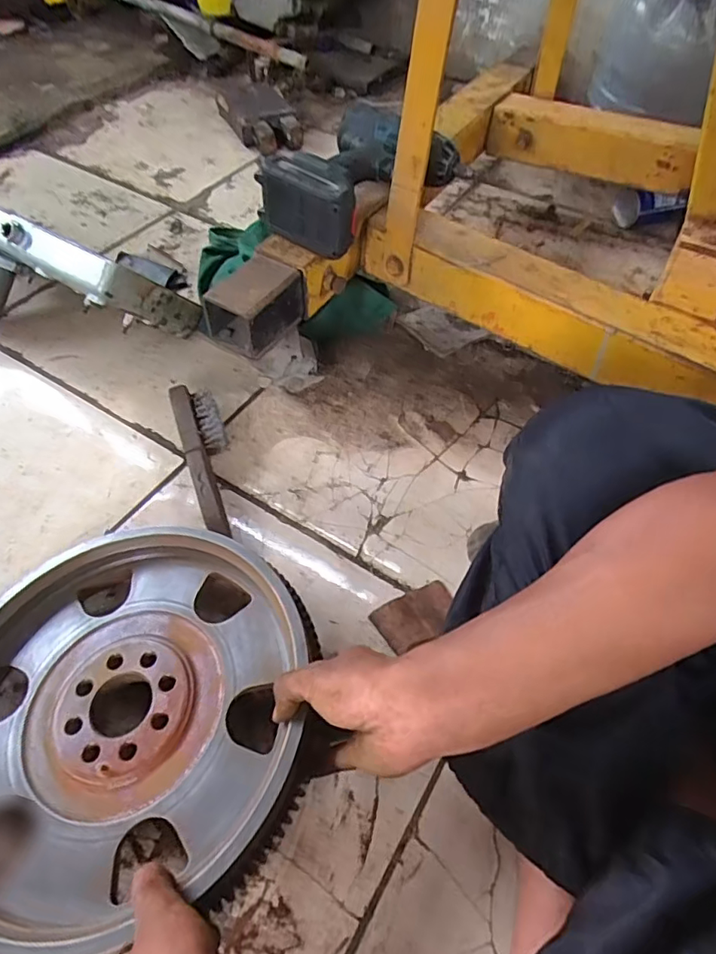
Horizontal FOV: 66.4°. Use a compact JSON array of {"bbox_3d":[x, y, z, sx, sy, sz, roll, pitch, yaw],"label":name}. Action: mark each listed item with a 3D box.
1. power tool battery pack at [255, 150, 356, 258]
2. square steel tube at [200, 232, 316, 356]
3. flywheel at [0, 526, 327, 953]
[{"bbox_3d":[-0.047,-0.305,0.609,0.112,0.076,0.065,30,59,19],"label":"power tool battery pack"},{"bbox_3d":[-0.111,-0.201,0.630,0.071,0.074,0.124,28,58,17],"label":"square steel tube"},{"bbox_3d":[-0.185,0.182,0.436,0.302,0.065,0.296,2,53,-2],"label":"flywheel"}]

